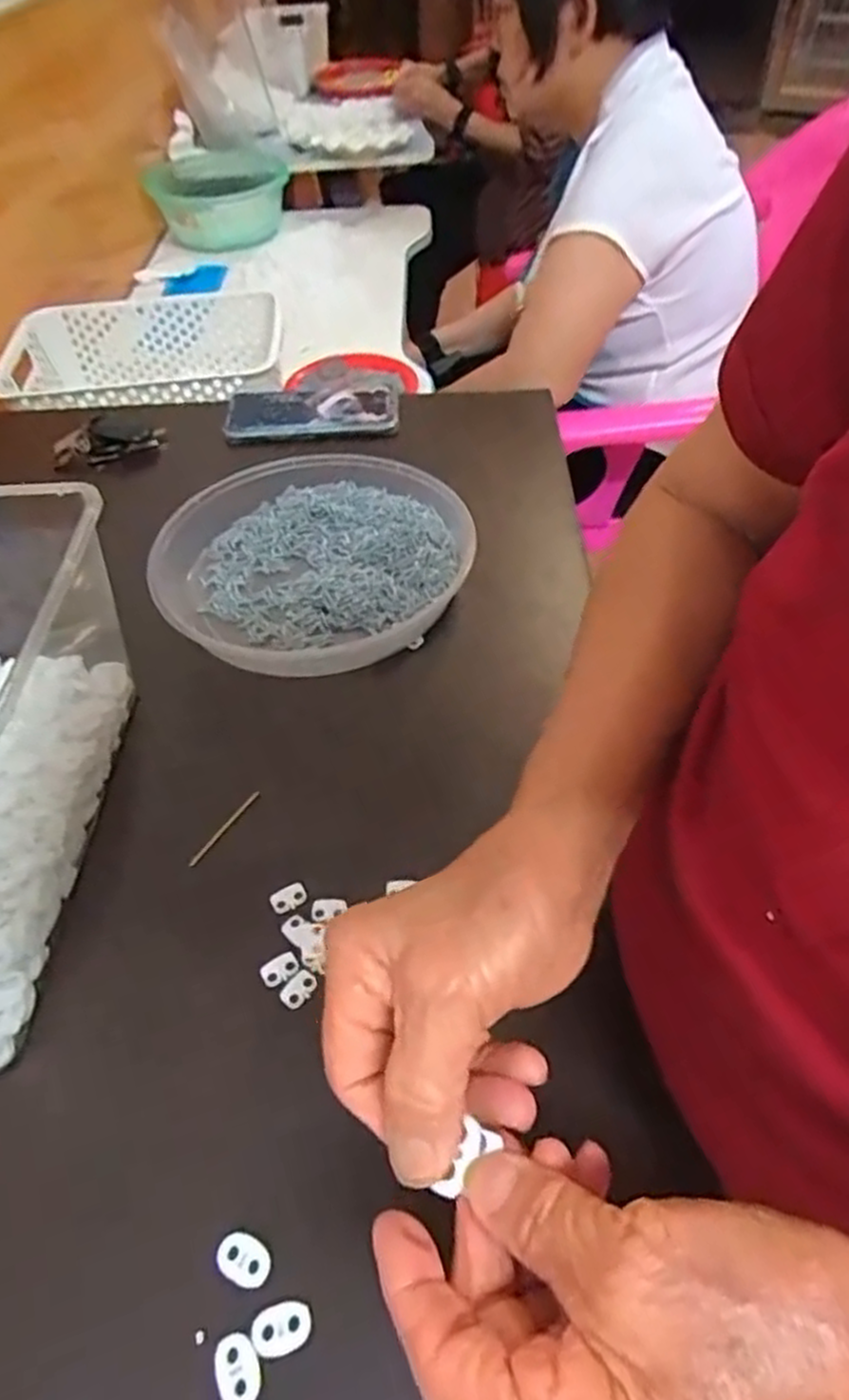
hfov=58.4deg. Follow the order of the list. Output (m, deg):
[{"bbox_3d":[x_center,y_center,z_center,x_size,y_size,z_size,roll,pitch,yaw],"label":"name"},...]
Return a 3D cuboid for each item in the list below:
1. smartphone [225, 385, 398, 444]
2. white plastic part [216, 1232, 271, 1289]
[{"bbox_3d":[-0.107,-0.276,0.727,0.159,0.013,0.068,-5,64,-1],"label":"smartphone"},{"bbox_3d":[-0.074,0.228,0.311,0.023,0.004,0.015,17,53,16],"label":"white plastic part"}]

